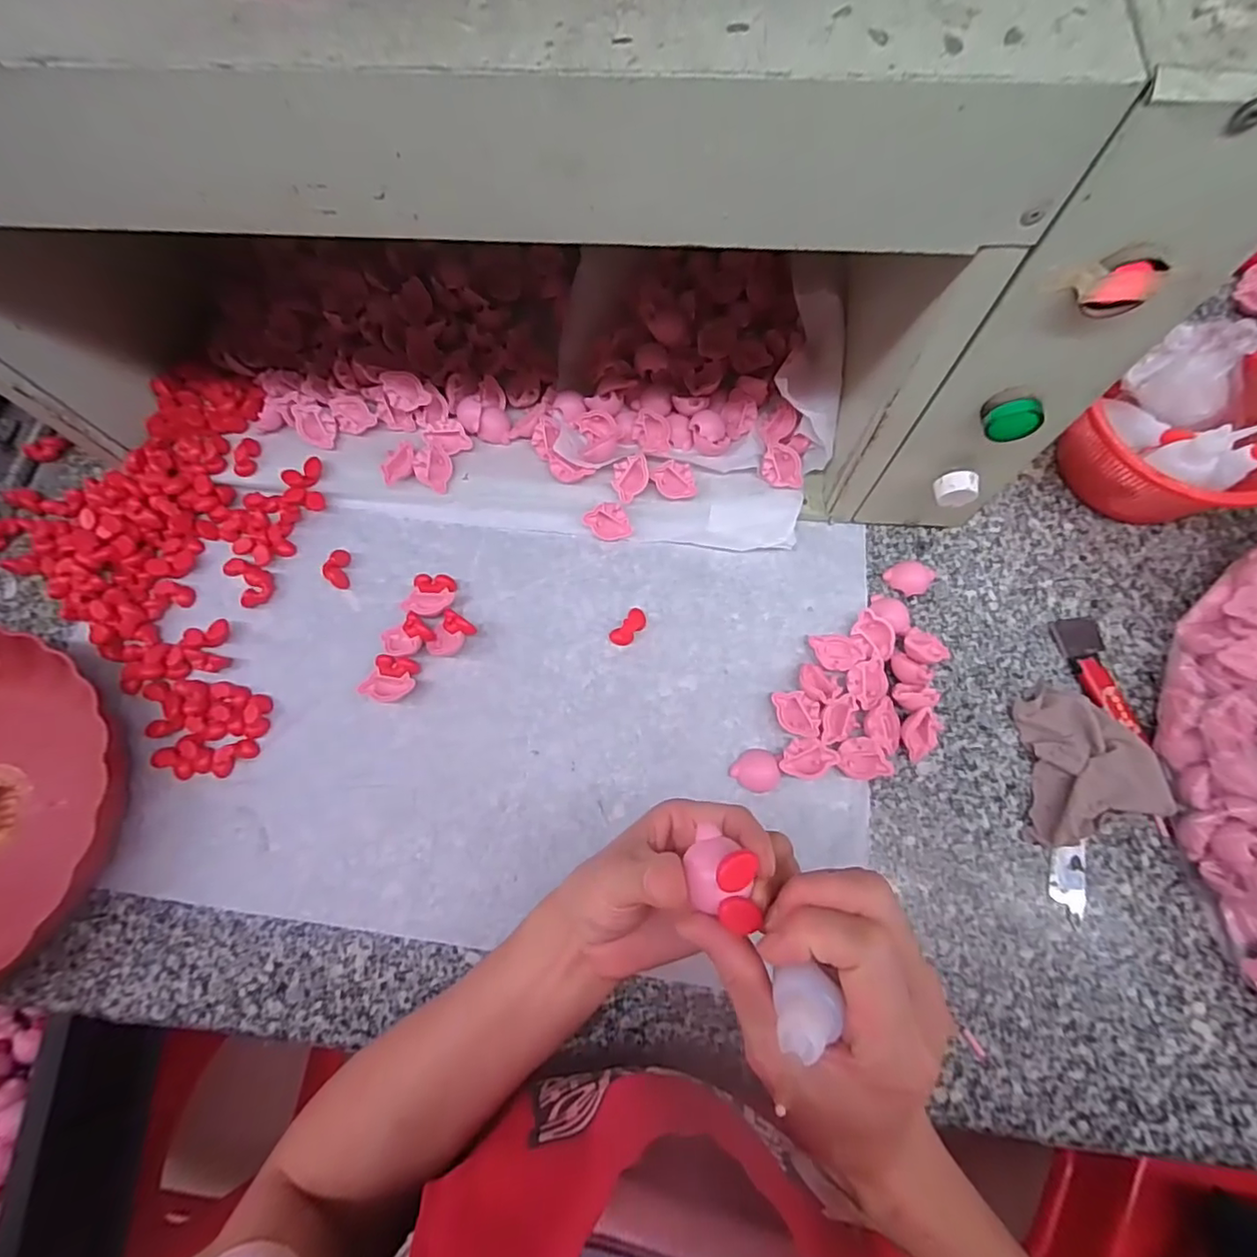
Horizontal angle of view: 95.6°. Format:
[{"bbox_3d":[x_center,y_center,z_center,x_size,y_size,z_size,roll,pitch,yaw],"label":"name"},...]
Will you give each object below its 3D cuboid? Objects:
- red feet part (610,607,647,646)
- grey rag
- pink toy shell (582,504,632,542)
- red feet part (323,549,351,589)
[{"bbox_3d":[0.001,-0.001,0.425,0.016,0.010,0.033,41,77,13],"label":"red feet part"},{"bbox_3d":[0.308,0.094,0.379,0.082,0.016,0.099,6,72,3],"label":"grey rag"},{"bbox_3d":[-0.016,-0.082,0.445,0.031,0.004,0.031,-29,103,6],"label":"pink toy shell"},{"bbox_3d":[-0.227,-0.047,0.445,0.015,0.014,0.032,-10,72,-2],"label":"red feet part"}]

